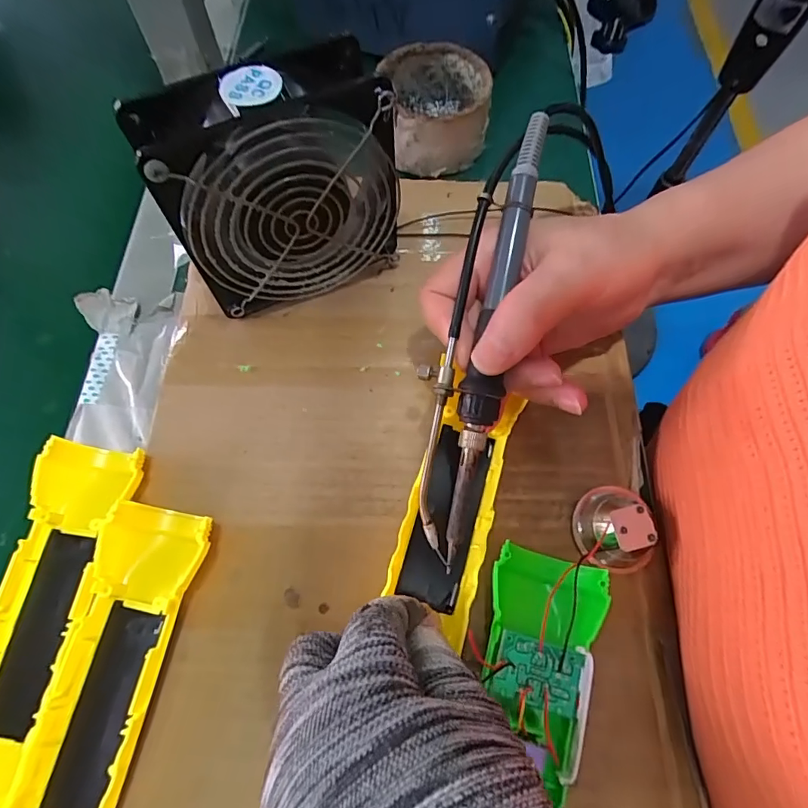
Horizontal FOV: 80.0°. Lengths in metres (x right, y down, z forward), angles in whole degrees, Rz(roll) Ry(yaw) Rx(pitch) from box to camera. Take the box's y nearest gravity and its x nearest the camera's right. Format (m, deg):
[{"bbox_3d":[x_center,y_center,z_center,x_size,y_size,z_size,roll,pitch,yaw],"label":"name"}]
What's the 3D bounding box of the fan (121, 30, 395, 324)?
[{"bbox_3d":[-0.067,-0.114,0.271,0.116,0.122,0.051,-24,68,-11],"label":"fan"}]

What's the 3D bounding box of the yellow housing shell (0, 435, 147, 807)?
[{"bbox_3d":[-0.173,0.096,0.230,0.050,0.027,0.162,7,66,3],"label":"yellow housing shell"}]

